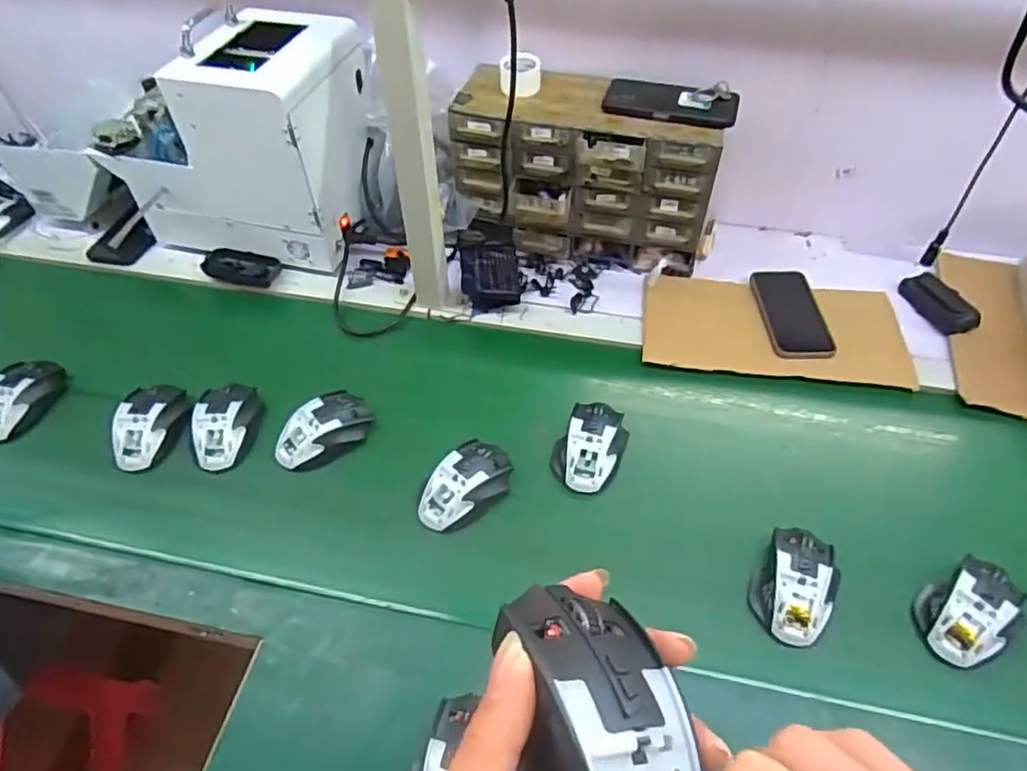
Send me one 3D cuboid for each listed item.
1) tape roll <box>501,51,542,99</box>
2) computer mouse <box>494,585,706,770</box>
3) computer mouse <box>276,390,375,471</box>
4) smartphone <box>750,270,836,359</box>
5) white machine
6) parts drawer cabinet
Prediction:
[{"bbox_3d":[0.009,-0.405,0.846,0.052,0.041,0.052,-1,52,1],"label":"tape roll"},{"bbox_3d":[0.028,0.120,0.214,0.063,0.034,0.111,-4,52,-2],"label":"computer mouse"},{"bbox_3d":[-0.221,0.053,0.761,0.064,0.039,0.120,38,61,27],"label":"computer mouse"},{"bbox_3d":[0.373,-0.100,0.874,0.080,0.005,0.166,0,52,1],"label":"smartphone"},{"bbox_3d":[-0.387,-0.347,0.925,0.327,0.274,0.222,7,52,7],"label":"white machine"},{"bbox_3d":[0.091,-0.293,0.911,0.328,0.207,0.166,3,52,4],"label":"parts drawer cabinet"}]

